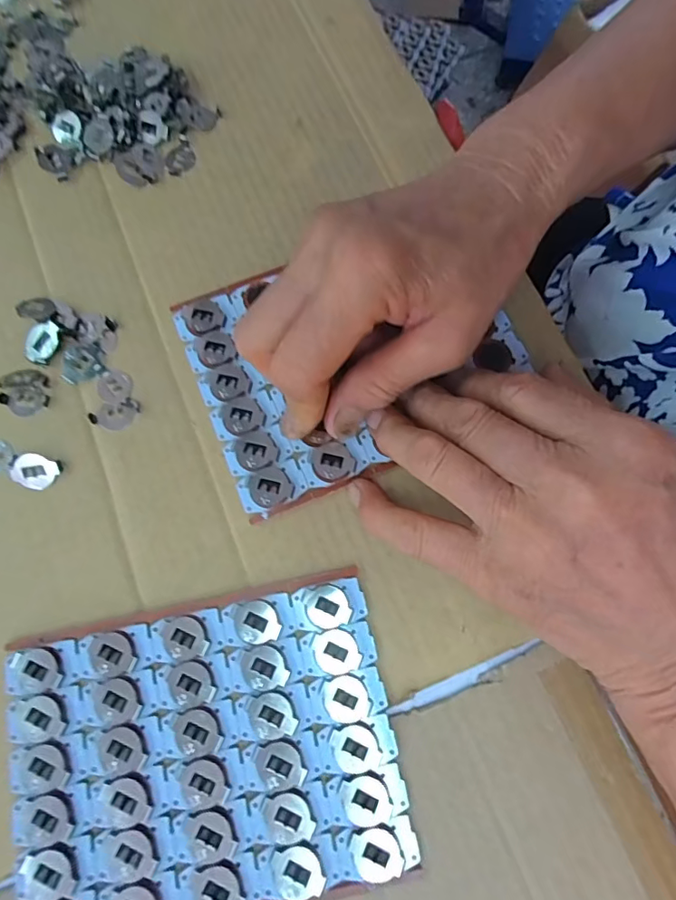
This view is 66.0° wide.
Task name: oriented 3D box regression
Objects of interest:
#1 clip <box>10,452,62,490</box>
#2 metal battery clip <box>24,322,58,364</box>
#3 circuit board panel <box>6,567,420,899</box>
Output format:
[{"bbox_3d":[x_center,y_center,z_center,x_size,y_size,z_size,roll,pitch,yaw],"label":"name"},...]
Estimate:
[{"bbox_3d":[-0.137,0.010,0.235,0.018,0.007,0.015,24,77,7],"label":"clip"},{"bbox_3d":[-0.142,-0.052,0.249,0.014,0.005,0.019,14,76,4],"label":"metal battery clip"},{"bbox_3d":[-0.053,0.120,0.206,0.148,0.006,0.110,-12,76,-2],"label":"circuit board panel"}]

